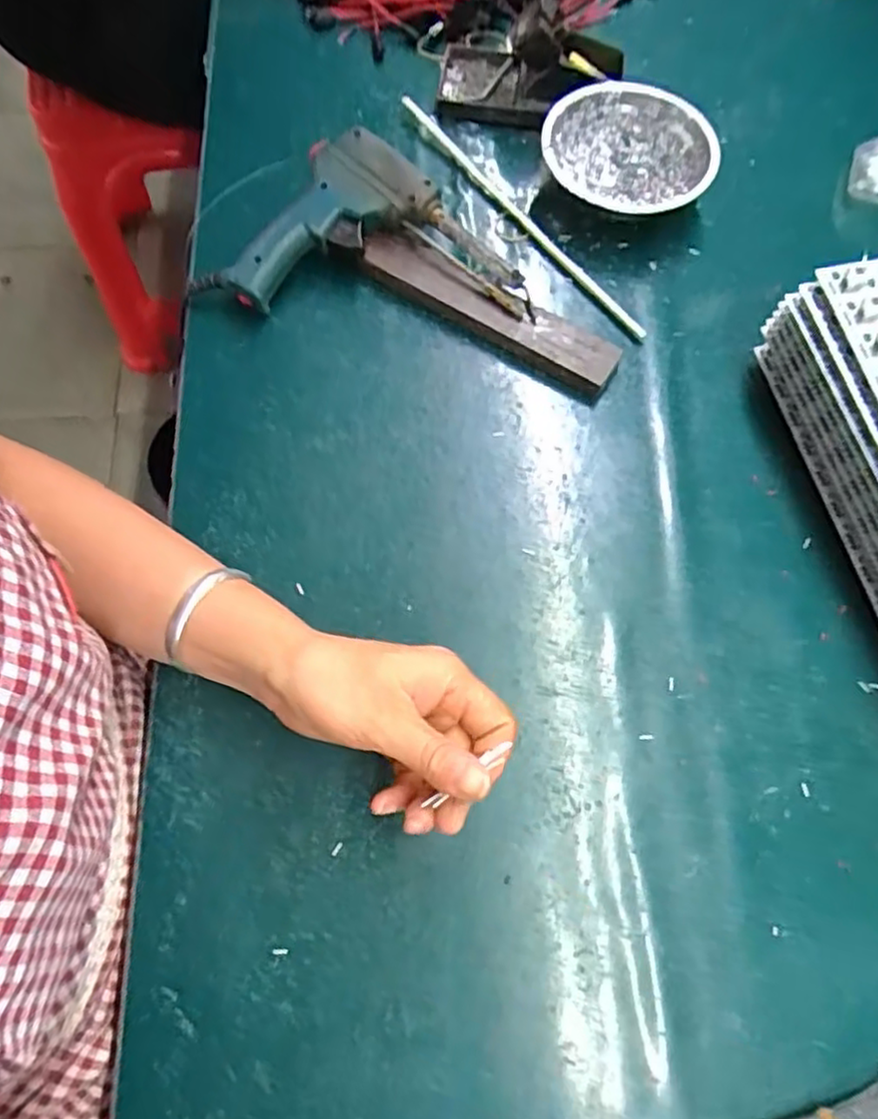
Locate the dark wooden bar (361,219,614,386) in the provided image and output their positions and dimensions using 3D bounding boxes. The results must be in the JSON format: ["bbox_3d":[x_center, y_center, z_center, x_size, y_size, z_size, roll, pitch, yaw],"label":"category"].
[{"bbox_3d":[0.032,-0.185,0.497,0.209,0.019,0.034,33,73,11],"label":"dark wooden bar"}]

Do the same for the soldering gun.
[{"bbox_3d":[-0.055,-0.241,0.514,0.236,0.049,0.139,2,70,-1],"label":"soldering gun"}]

